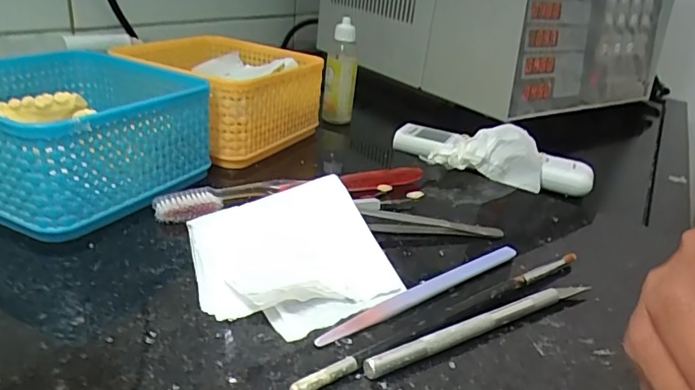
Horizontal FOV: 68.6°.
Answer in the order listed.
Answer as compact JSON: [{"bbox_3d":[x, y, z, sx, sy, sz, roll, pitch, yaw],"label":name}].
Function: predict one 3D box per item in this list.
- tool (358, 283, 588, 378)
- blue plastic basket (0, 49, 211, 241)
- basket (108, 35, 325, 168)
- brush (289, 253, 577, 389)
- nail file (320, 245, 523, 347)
[{"bbox_3d":[0.065,0.059,0.235,0.134,0.008,0.007,-9,30,-31],"label":"tool"},{"bbox_3d":[-0.169,-0.039,0.316,0.129,0.066,0.132,18,27,22],"label":"blue plastic basket"},{"bbox_3d":[-0.105,-0.086,0.428,0.136,0.067,0.132,20,28,25],"label":"basket"},{"bbox_3d":[0.055,0.054,0.242,0.189,0.008,0.011,-11,31,-34],"label":"brush"},{"bbox_3d":[0.042,0.046,0.257,0.139,0.004,0.010,-14,32,-37],"label":"nail file"}]

